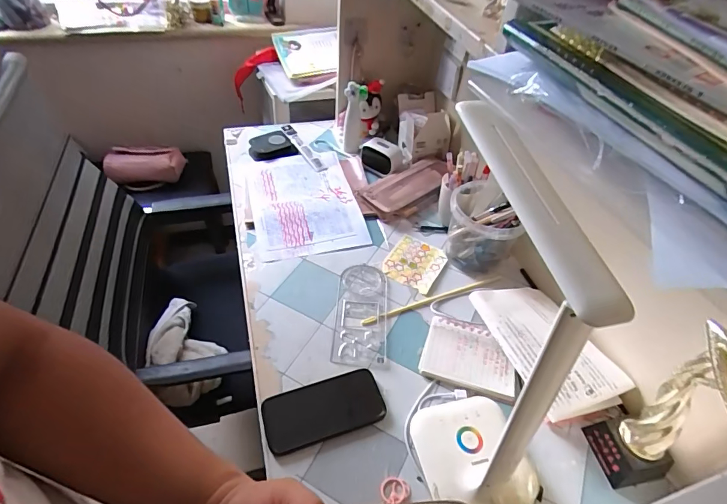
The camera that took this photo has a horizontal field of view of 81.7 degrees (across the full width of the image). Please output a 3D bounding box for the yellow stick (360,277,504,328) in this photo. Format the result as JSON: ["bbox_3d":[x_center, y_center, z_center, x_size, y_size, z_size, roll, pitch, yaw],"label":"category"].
[{"bbox_3d":[0.121,0.079,0.715,0.267,0.008,0.012,-15,50,-16],"label":"yellow stick"}]

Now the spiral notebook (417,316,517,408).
[{"bbox_3d":[0.162,0.158,0.639,0.138,0.015,0.105,16,49,11],"label":"spiral notebook"}]

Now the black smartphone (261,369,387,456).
[{"bbox_3d":[-0.054,0.215,0.576,0.160,0.007,0.078,-13,50,-15],"label":"black smartphone"}]

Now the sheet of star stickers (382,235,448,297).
[{"bbox_3d":[0.094,0.020,0.772,0.097,0.008,0.110,26,51,19],"label":"sheet of star stickers"}]

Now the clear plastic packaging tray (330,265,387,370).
[{"bbox_3d":[-0.004,0.098,0.692,0.081,0.006,0.196,2,48,3],"label":"clear plastic packaging tray"}]

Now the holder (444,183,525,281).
[{"bbox_3d":[0.213,-0.046,0.753,0.123,0.129,0.123,2,48,-2],"label":"holder"}]

